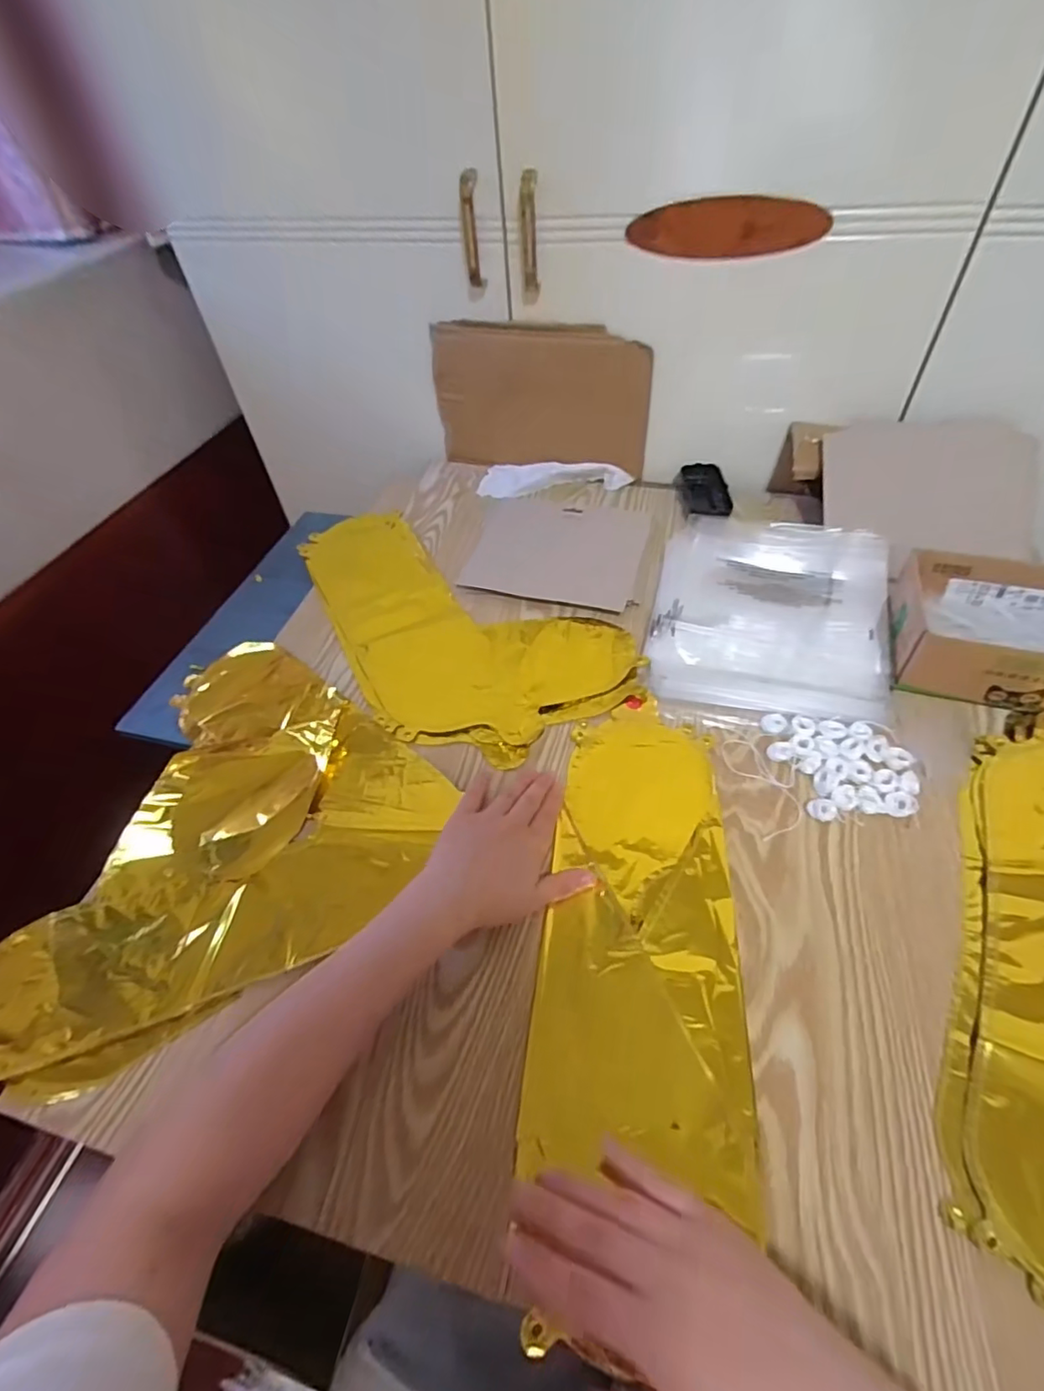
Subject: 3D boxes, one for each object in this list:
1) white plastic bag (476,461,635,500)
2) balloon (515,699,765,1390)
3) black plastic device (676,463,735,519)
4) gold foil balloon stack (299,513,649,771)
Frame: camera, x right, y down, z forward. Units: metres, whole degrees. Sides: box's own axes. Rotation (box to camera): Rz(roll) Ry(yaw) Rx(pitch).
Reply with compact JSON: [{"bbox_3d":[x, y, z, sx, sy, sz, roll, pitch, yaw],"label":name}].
[{"bbox_3d":[0.042,-0.287,0.773,0.196,0.024,0.042,2,50,5],"label":"white plastic bag"},{"bbox_3d":[0.083,0.170,0.409,0.132,0.010,0.397,5,50,8],"label":"balloon"},{"bbox_3d":[0.227,-0.256,0.734,0.054,0.014,0.098,-1,50,3],"label":"black plastic device"},{"bbox_3d":[-0.089,-0.094,0.639,0.235,0.011,0.422,-30,55,-20],"label":"gold foil balloon stack"}]

